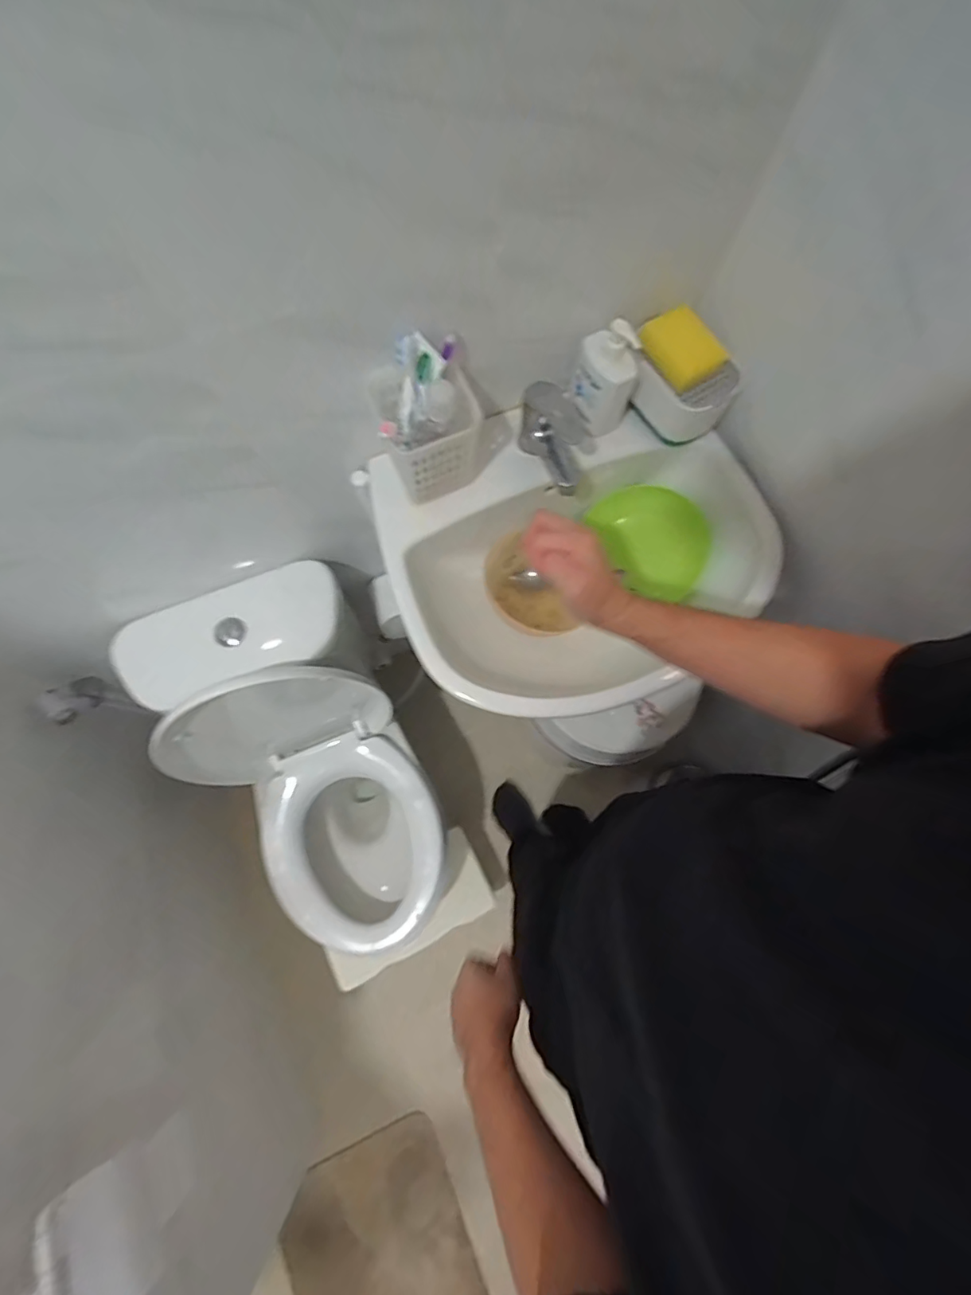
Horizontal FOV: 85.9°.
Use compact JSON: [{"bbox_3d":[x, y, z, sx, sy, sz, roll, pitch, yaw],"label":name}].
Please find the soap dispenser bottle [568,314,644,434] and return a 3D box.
[{"bbox_3d":[0.146,-0.333,0.643,0.078,0.134,0.053,17,75,3],"label":"soap dispenser bottle"}]

